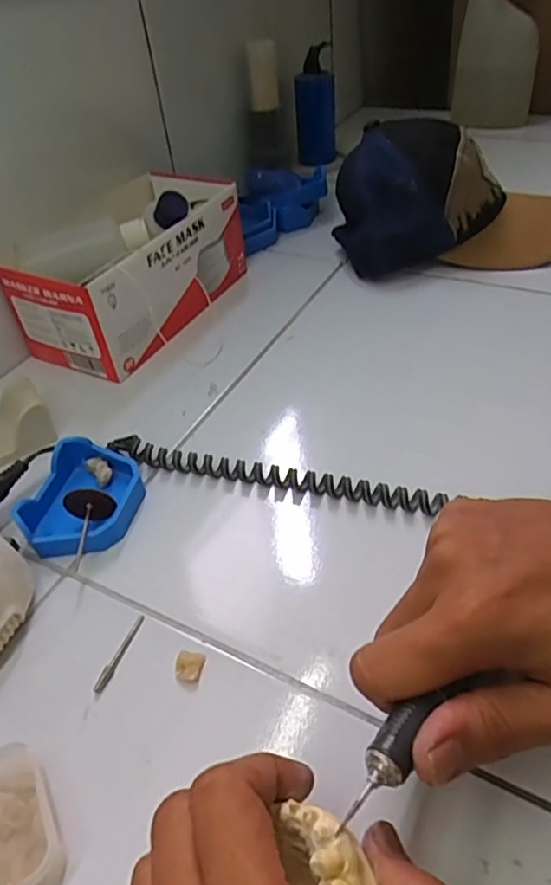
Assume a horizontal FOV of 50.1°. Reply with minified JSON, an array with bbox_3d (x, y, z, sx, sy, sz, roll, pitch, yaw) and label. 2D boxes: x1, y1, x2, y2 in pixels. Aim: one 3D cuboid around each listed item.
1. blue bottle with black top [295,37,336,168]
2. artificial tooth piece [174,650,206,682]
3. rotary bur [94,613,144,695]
[{"bbox_3d":[0.050,-0.426,0.749,0.051,0.122,0.049,-5,42,2],"label":"blue bottle with black top"},{"bbox_3d":[-0.043,0.111,0.292,0.013,0.007,0.015,5,43,13],"label":"artificial tooth piece"},{"bbox_3d":[-0.079,0.107,0.302,0.005,0.005,0.043,12,47,18],"label":"rotary bur"}]

